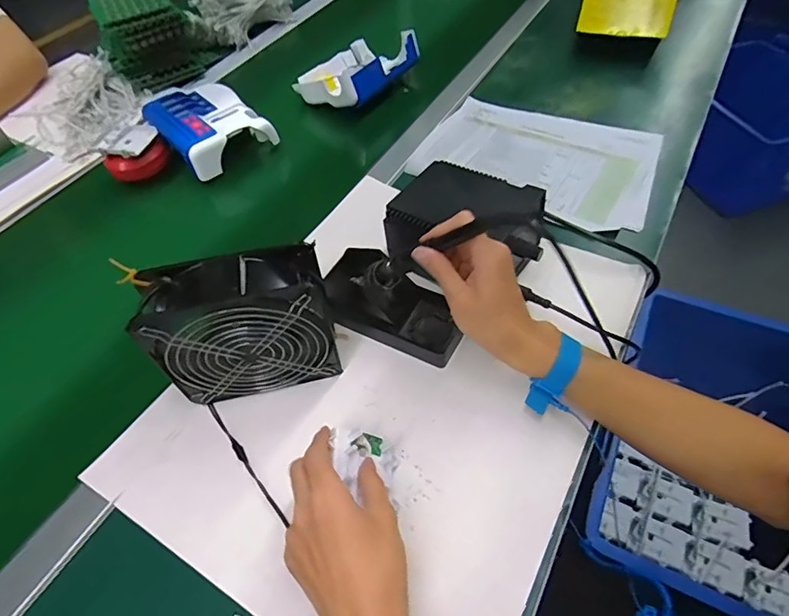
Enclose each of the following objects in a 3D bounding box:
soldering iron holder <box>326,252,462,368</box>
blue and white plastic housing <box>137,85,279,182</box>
[{"bbox_3d":[-0.001,-0.016,0.504,0.157,0.085,0.076,23,58,20],"label":"soldering iron holder"},{"bbox_3d":[-0.287,-0.281,0.738,0.136,0.056,0.168,-36,59,-21],"label":"blue and white plastic housing"}]

